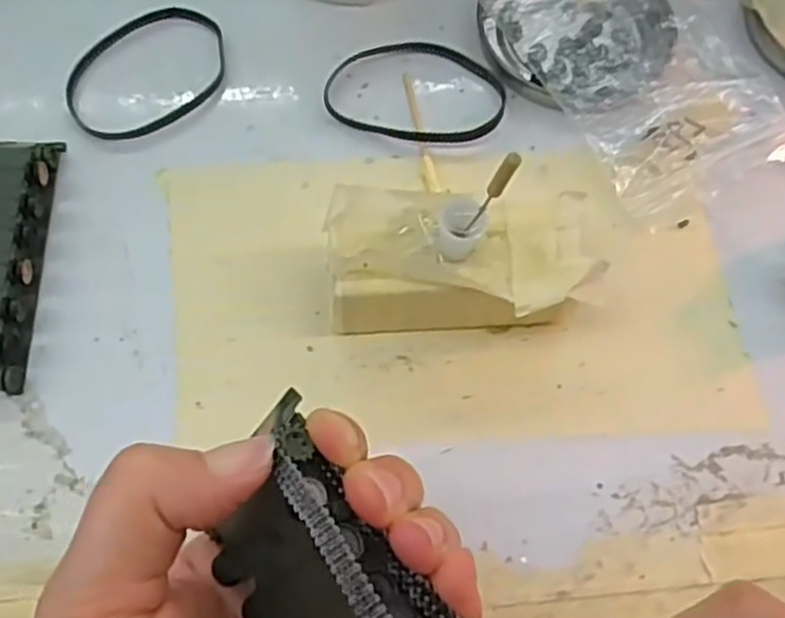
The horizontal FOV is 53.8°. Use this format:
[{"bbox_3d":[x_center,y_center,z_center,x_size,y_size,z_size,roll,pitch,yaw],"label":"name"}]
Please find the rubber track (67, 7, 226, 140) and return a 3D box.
[{"bbox_3d":[-0.096,-0.094,0.302,0.068,0.004,0.047,-42,75,-18],"label":"rubber track"}]

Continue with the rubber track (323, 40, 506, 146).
[{"bbox_3d":[0.010,-0.087,0.304,0.070,0.004,0.049,16,67,4],"label":"rubber track"}]

